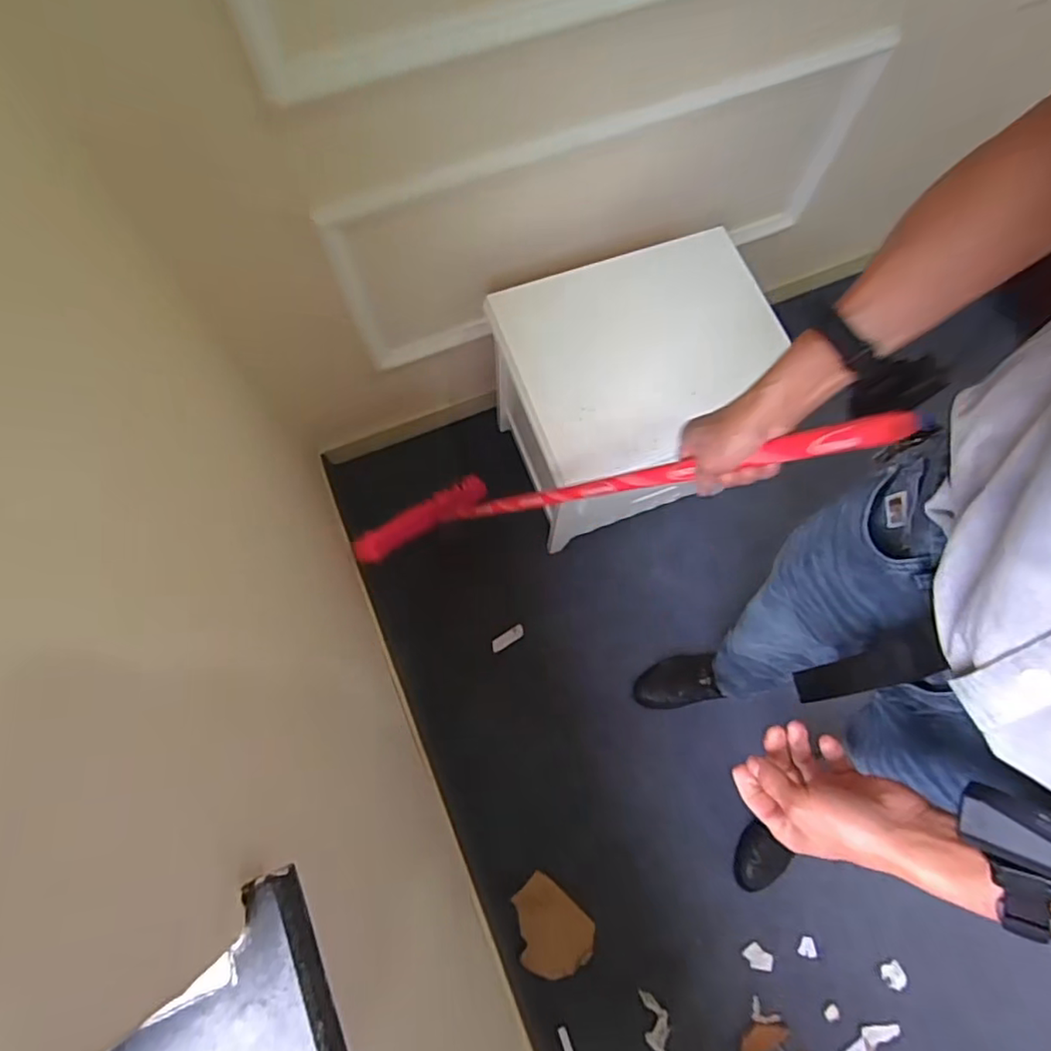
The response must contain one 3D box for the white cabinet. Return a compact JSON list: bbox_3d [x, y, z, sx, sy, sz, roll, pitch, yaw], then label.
[{"bbox_3d":[0.189,-0.217,1.224,0.502,0.480,0.388,-19,74,-7],"label":"white cabinet"}]

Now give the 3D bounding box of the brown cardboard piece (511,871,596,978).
[{"bbox_3d":[0.046,0.807,1.221,0.176,0.006,0.140,41,68,10],"label":"brown cardboard piece"}]

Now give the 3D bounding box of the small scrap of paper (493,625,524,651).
[{"bbox_3d":[-0.039,0.254,1.383,0.083,0.005,0.029,-30,79,-14],"label":"small scrap of paper"}]

